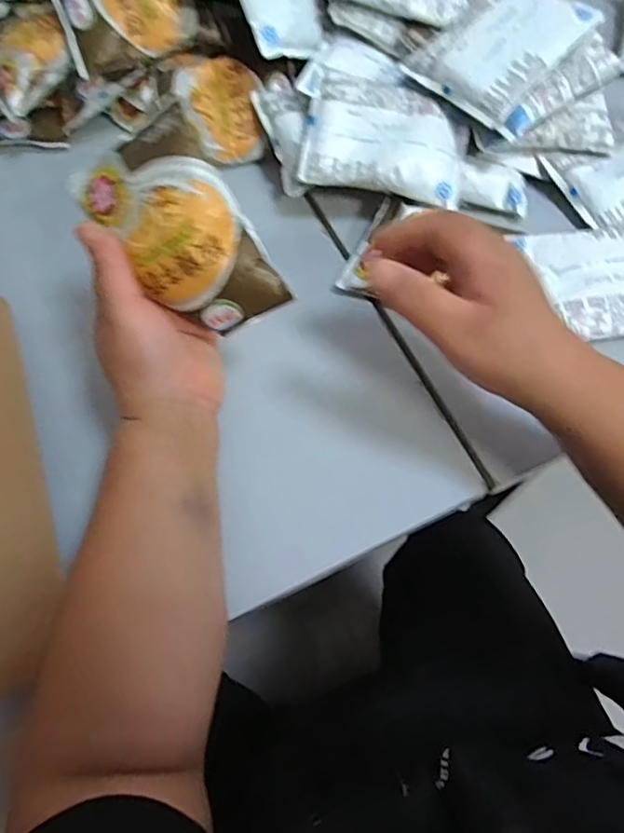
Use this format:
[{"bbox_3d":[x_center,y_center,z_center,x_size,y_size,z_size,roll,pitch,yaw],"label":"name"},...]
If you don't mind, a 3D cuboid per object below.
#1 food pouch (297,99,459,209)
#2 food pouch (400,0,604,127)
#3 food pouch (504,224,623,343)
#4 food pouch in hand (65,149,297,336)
[{"bbox_3d":[0.056,-0.215,0.454,0.125,0.025,0.072,7,84,4],"label":"food pouch"},{"bbox_3d":[0.148,-0.295,0.436,0.089,0.015,0.120,43,85,11],"label":"food pouch"},{"bbox_3d":[0.229,-0.106,0.432,0.104,0.022,0.094,-11,67,-1],"label":"food pouch"},{"bbox_3d":[-0.079,-0.105,0.335,0.080,0.125,0.019,-26,21,23],"label":"food pouch in hand"}]

